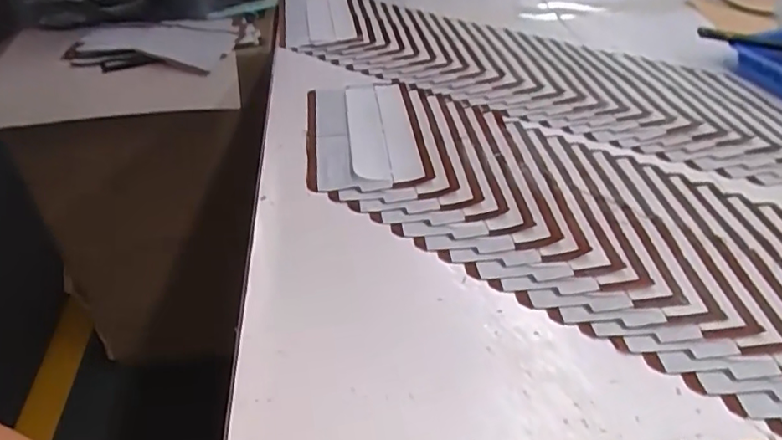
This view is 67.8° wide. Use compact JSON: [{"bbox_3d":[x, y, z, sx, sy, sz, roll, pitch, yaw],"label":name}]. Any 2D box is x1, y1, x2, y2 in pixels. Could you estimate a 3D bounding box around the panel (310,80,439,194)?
[{"bbox_3d":[-0.032,-0.102,0.658,0.124,0.009,0.242,-8,38,-2],"label":"panel"}]

